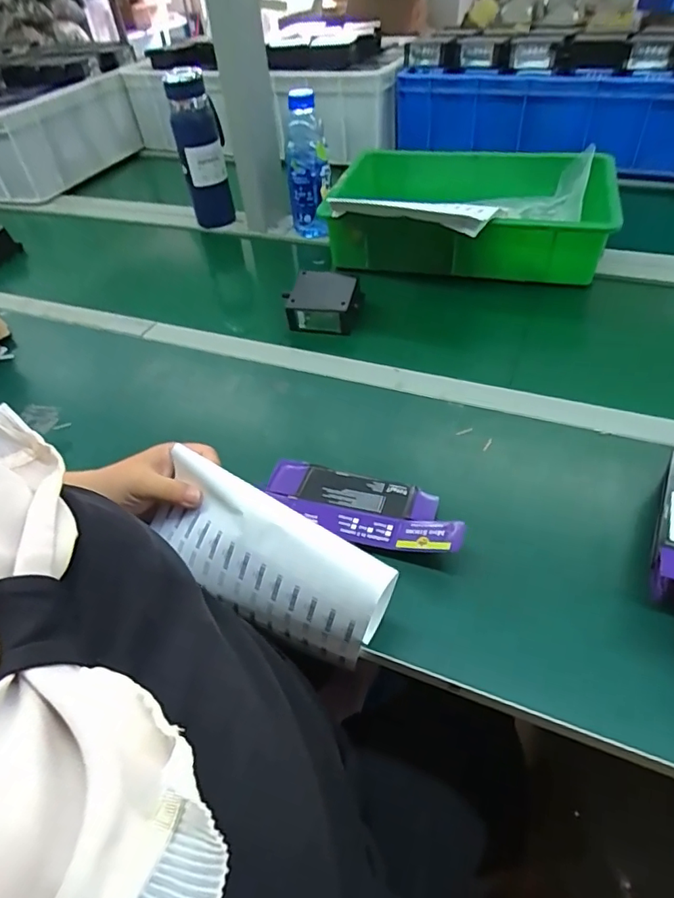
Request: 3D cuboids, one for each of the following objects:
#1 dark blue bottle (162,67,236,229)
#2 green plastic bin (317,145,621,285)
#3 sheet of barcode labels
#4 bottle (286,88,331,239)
[{"bbox_3d":[-0.236,-0.517,0.917,0.077,0.243,0.090,-11,45,-4],"label":"dark blue bottle"},{"bbox_3d":[0.201,-0.365,0.817,0.411,0.103,0.325,11,48,17],"label":"green plastic bin"},{"bbox_3d":[-0.056,0.094,0.416,0.203,0.105,0.066,21,52,25],"label":"sheet of barcode labels"},{"bbox_3d":[-0.048,-0.457,0.857,0.070,0.205,0.064,-8,45,-1],"label":"bottle"}]

